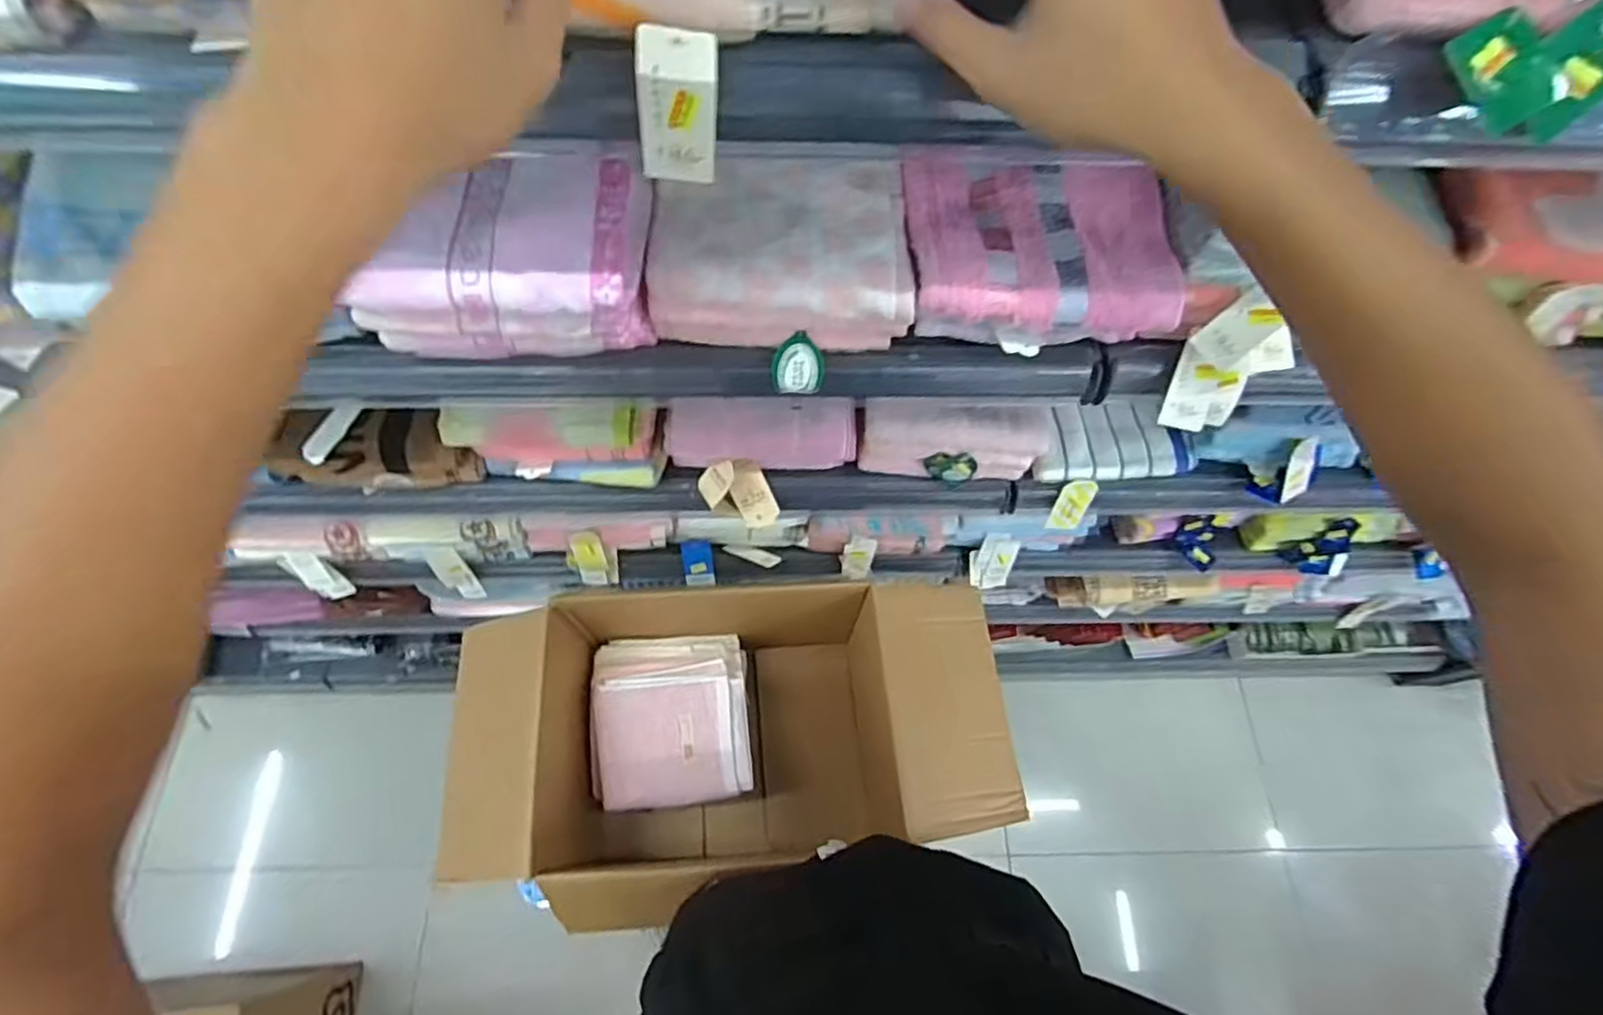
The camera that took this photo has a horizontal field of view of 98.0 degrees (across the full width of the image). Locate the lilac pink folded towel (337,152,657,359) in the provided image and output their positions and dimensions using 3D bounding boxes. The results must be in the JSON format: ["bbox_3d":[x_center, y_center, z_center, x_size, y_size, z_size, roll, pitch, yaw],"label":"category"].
[{"bbox_3d":[-0.207,-0.178,0.507,0.188,0.088,0.118,1,66,-2],"label":"lilac pink folded towel"}]

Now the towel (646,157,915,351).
[{"bbox_3d":[-0.016,-0.197,0.531,0.184,0.077,0.130,2,66,-1],"label":"towel"}]

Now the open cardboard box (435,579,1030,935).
[{"bbox_3d":[-0.078,0.291,0.927,0.637,0.291,0.380,-5,67,-4],"label":"open cardboard box"}]

